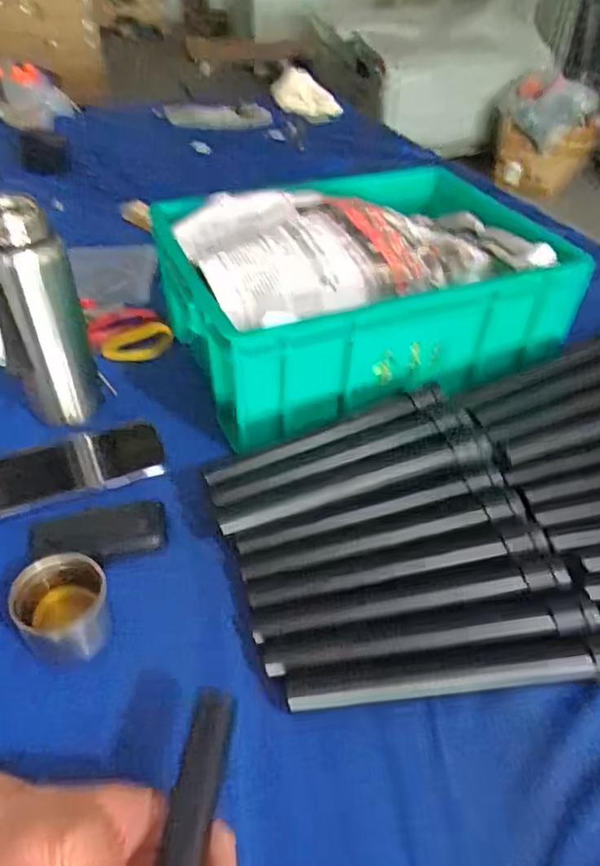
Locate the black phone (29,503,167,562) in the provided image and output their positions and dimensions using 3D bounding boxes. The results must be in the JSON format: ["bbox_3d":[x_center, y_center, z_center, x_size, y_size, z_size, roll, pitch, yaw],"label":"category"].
[{"bbox_3d":[-0.168,0.086,0.489,0.107,0.017,0.047,-11,44,-12],"label":"black phone"}]

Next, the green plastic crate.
[{"bbox_3d":[0.065,-0.171,0.670,0.410,0.148,0.294,-14,45,-15],"label":"green plastic crate"}]

